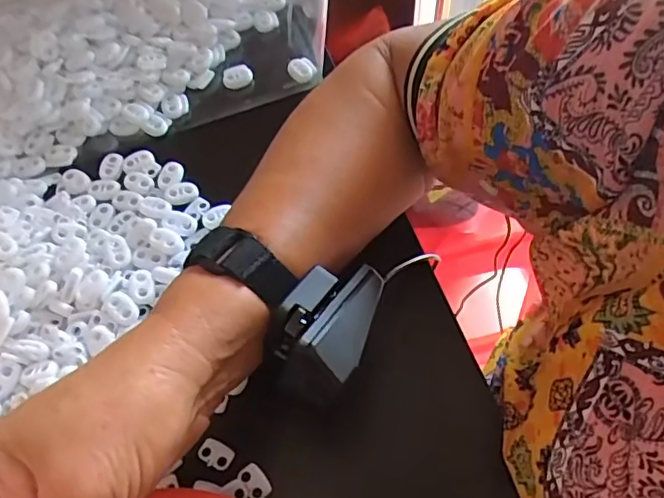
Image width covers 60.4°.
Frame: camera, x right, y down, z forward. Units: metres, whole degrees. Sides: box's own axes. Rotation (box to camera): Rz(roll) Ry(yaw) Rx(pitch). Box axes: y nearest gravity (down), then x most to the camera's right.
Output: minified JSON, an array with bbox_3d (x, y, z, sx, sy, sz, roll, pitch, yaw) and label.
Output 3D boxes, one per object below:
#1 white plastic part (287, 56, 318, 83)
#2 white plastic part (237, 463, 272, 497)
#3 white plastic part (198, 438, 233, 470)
[{"bbox_3d":[-0.022,-0.136,0.431,0.019,0.011,0.018,-2,60,3],"label":"white plastic part"},{"bbox_3d":[-0.041,0.122,0.299,0.012,0.004,0.019,-36,64,-15],"label":"white plastic part"},{"bbox_3d":[-0.063,0.110,0.306,0.019,0.004,0.013,29,66,19],"label":"white plastic part"}]

